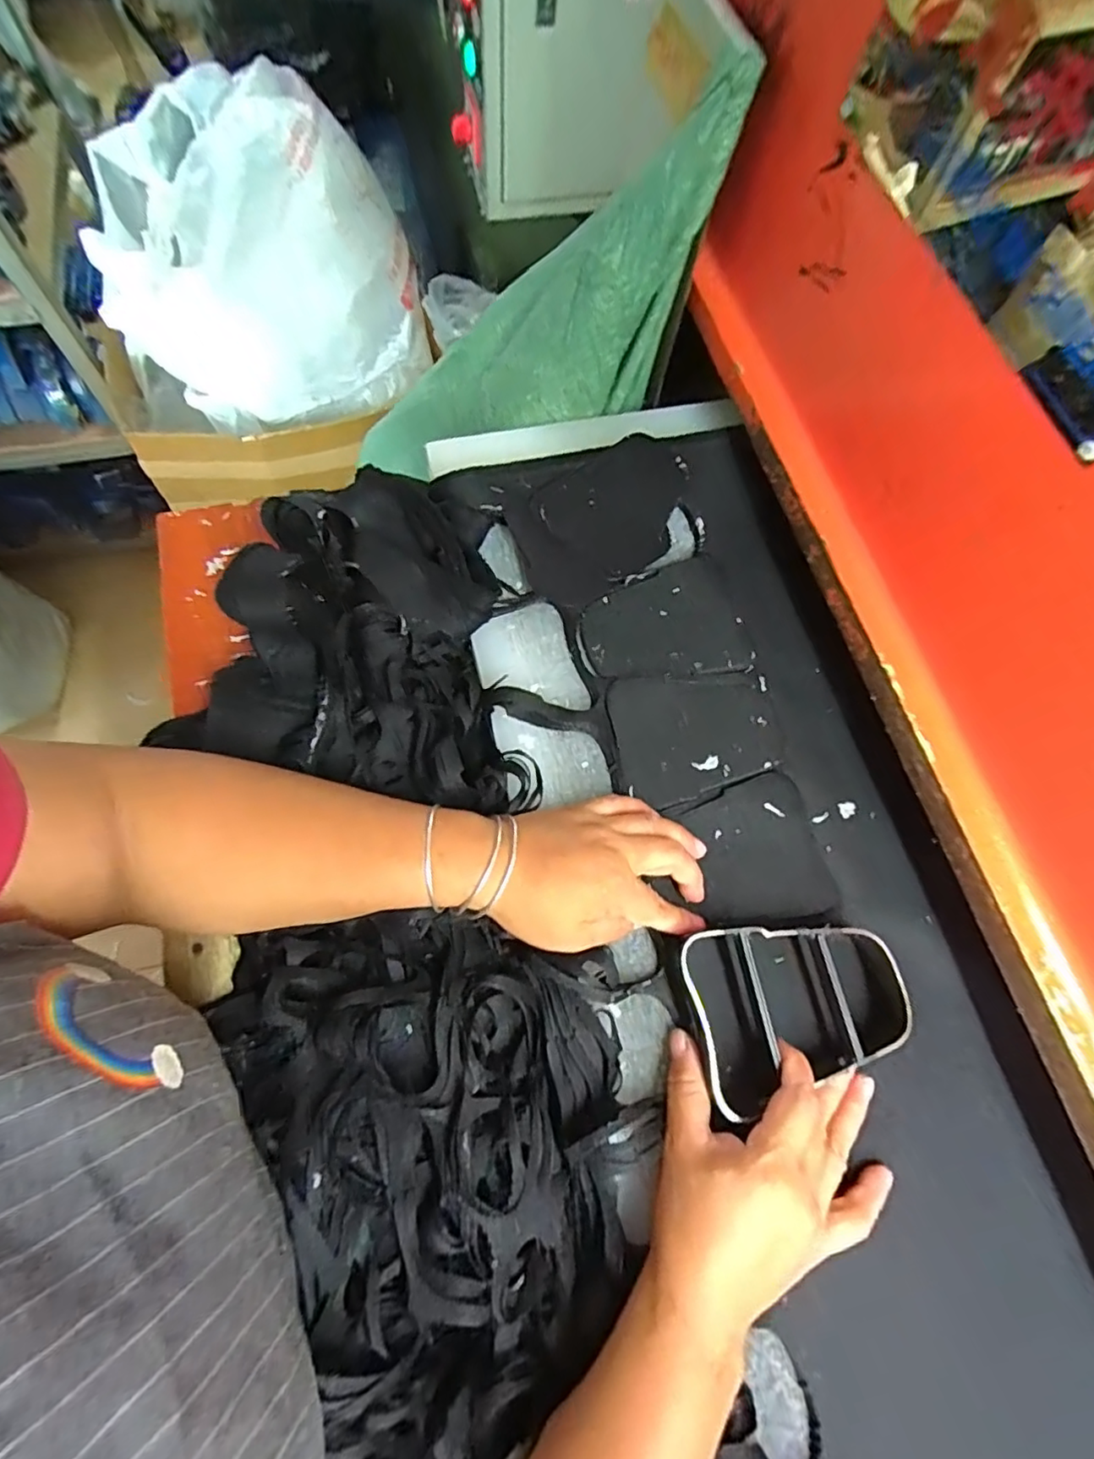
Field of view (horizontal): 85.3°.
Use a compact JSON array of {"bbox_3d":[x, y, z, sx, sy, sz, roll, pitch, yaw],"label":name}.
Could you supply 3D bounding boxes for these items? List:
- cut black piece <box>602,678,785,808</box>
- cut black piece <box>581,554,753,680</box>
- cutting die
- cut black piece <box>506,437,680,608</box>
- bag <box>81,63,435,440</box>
[{"bbox_3d":[0.111,0.004,0.438,0.120,0.007,0.093,-6,70,-9],"label":"cut black piece"},{"bbox_3d":[0.089,-0.081,0.464,0.118,0.009,0.097,-13,71,-11],"label":"cut black piece"},{"bbox_3d":[0.148,0.165,0.360,0.125,0.035,0.097,-11,71,-6],"label":"cutting die"},{"bbox_3d":[0.048,-0.172,0.490,0.156,0.007,0.102,-33,83,-10],"label":"cut black piece"},{"bbox_3d":[-0.509,-0.789,1.007,0.536,0.400,0.415,-12,71,-11],"label":"bag"}]

